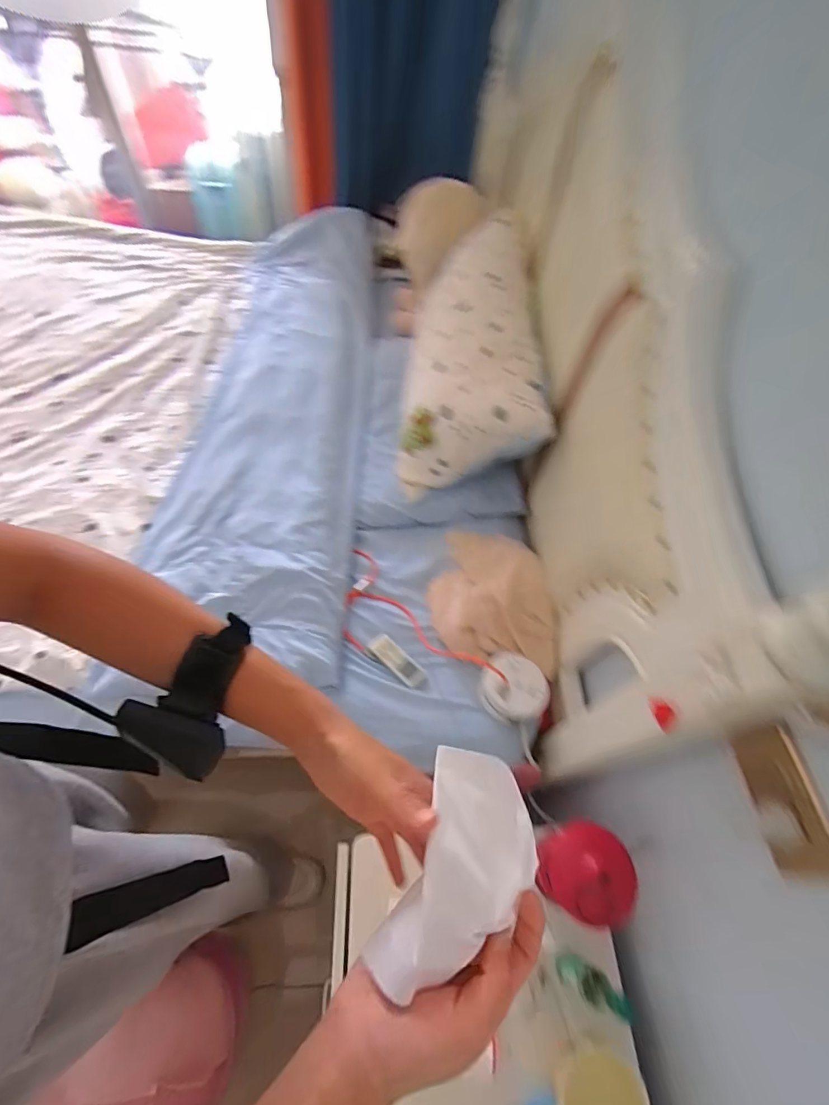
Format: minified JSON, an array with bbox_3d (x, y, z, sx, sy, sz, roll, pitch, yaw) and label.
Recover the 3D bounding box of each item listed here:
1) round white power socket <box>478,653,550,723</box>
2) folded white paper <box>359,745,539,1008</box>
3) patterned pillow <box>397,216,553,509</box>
[{"bbox_3d":[0.173,0.236,0.795,0.117,0.043,0.114,2,56,-3],"label":"round white power socket"},{"bbox_3d":[0.026,0.185,0.258,0.068,0.030,0.121,24,58,11],"label":"folded white paper"},{"bbox_3d":[0.094,-0.475,1.010,0.116,0.384,0.638,17,65,-41],"label":"patterned pillow"}]

